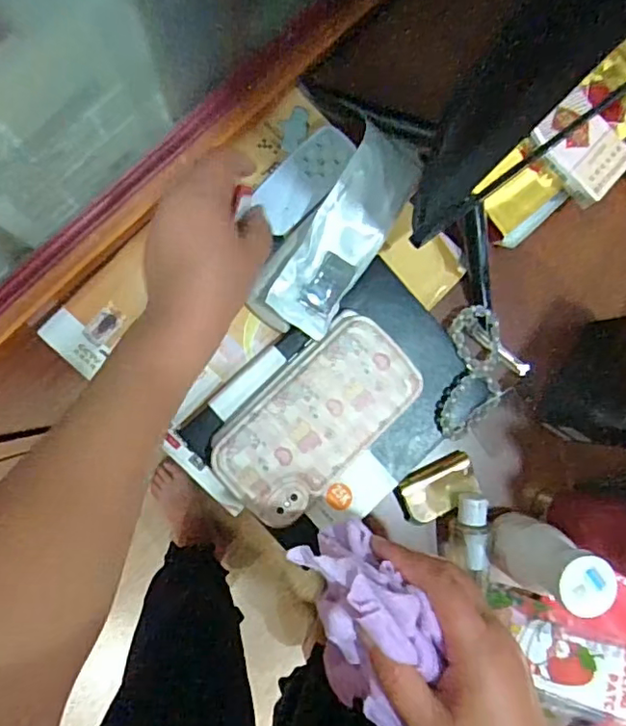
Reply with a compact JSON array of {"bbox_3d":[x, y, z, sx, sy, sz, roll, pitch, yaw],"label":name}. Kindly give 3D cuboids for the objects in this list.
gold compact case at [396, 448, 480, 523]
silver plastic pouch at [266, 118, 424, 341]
[{"bbox_3d":[0.099,0.101,0.461,0.066,0.015,0.041,-29,91,-7],"label":"gold compact case"},{"bbox_3d":[0.027,-0.098,0.426,0.054,0.024,0.158,30,85,-4],"label":"silver plastic pouch"}]

